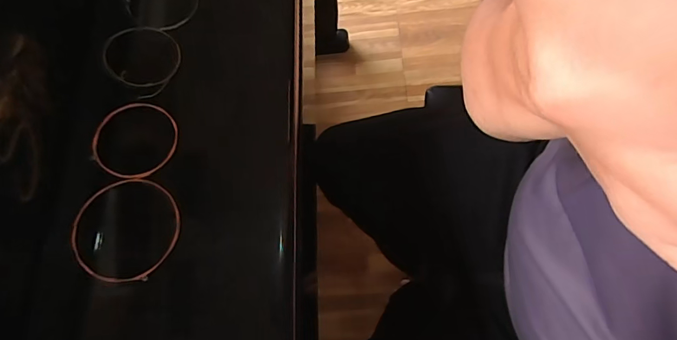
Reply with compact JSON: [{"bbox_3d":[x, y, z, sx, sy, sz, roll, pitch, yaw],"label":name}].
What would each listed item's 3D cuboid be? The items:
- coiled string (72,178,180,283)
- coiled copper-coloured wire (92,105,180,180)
[{"bbox_3d":[-0.165,0.046,0.318,0.078,0.004,0.081,3,69,-7],"label":"coiled string"},{"bbox_3d":[-0.171,-0.026,0.344,0.067,0.007,0.068,2,71,-6],"label":"coiled copper-coloured wire"}]

